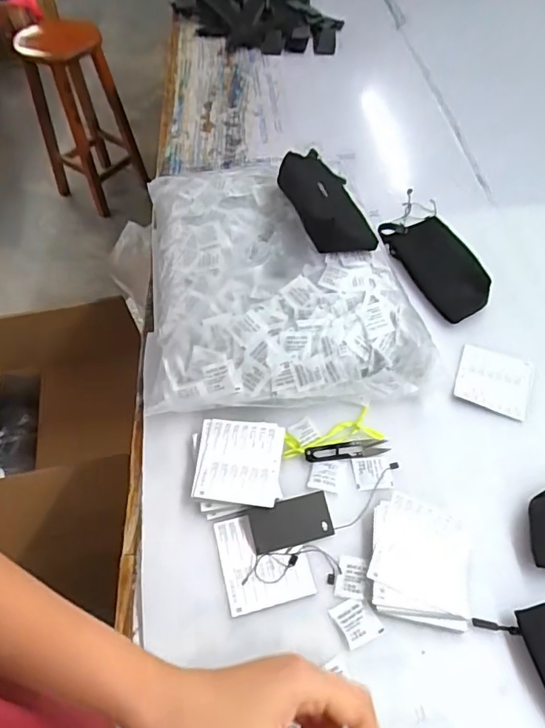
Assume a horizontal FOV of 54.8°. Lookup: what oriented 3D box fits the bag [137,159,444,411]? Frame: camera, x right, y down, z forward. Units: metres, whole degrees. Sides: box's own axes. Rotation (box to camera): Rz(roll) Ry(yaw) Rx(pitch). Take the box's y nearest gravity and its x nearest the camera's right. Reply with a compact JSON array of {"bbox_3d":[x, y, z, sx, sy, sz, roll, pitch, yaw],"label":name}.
[{"bbox_3d":[-0.004,-0.133,0.766,0.358,0.098,0.441,-9,53,-3],"label":"bag"}]

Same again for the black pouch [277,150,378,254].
[{"bbox_3d":[0.072,-0.238,0.752,0.106,0.042,0.202,-11,53,-5],"label":"black pouch"}]

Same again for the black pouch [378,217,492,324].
[{"bbox_3d":[0.246,-0.156,0.800,0.027,0.094,0.208,10,39,-41],"label":"black pouch"}]

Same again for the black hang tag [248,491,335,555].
[{"bbox_3d":[0.021,0.177,0.588,0.088,0.007,0.049,-14,69,-4],"label":"black hang tag"}]

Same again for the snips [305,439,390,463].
[{"bbox_3d":[0.092,0.107,0.647,0.100,0.005,0.023,-6,53,-2],"label":"snips"}]

